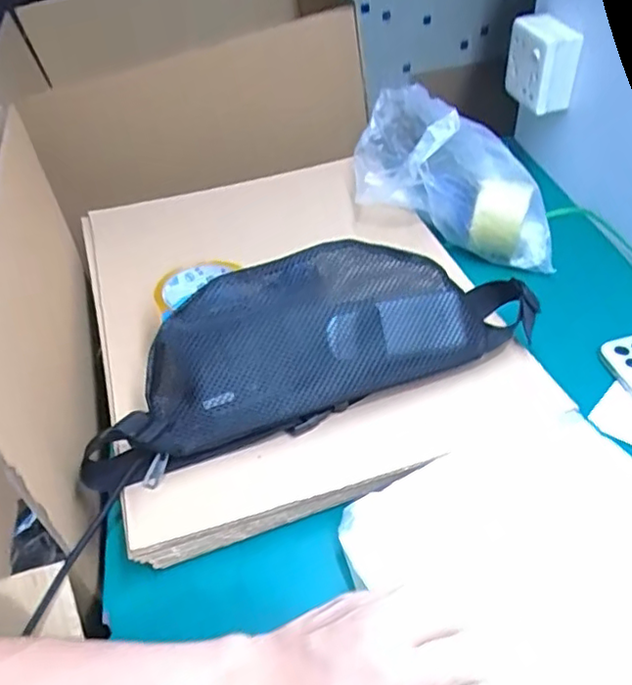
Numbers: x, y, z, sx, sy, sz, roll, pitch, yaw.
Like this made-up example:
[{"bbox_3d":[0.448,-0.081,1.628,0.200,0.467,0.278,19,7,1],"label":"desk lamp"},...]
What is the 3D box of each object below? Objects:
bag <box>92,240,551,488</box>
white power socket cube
[{"bbox_3d":[-0.007,-0.009,0.542,0.413,0.080,0.147,-19,76,-12],"label":"bag"},{"bbox_3d":[0.271,-0.339,0.761,0.046,0.093,0.092,-14,44,-7],"label":"white power socket cube"}]

